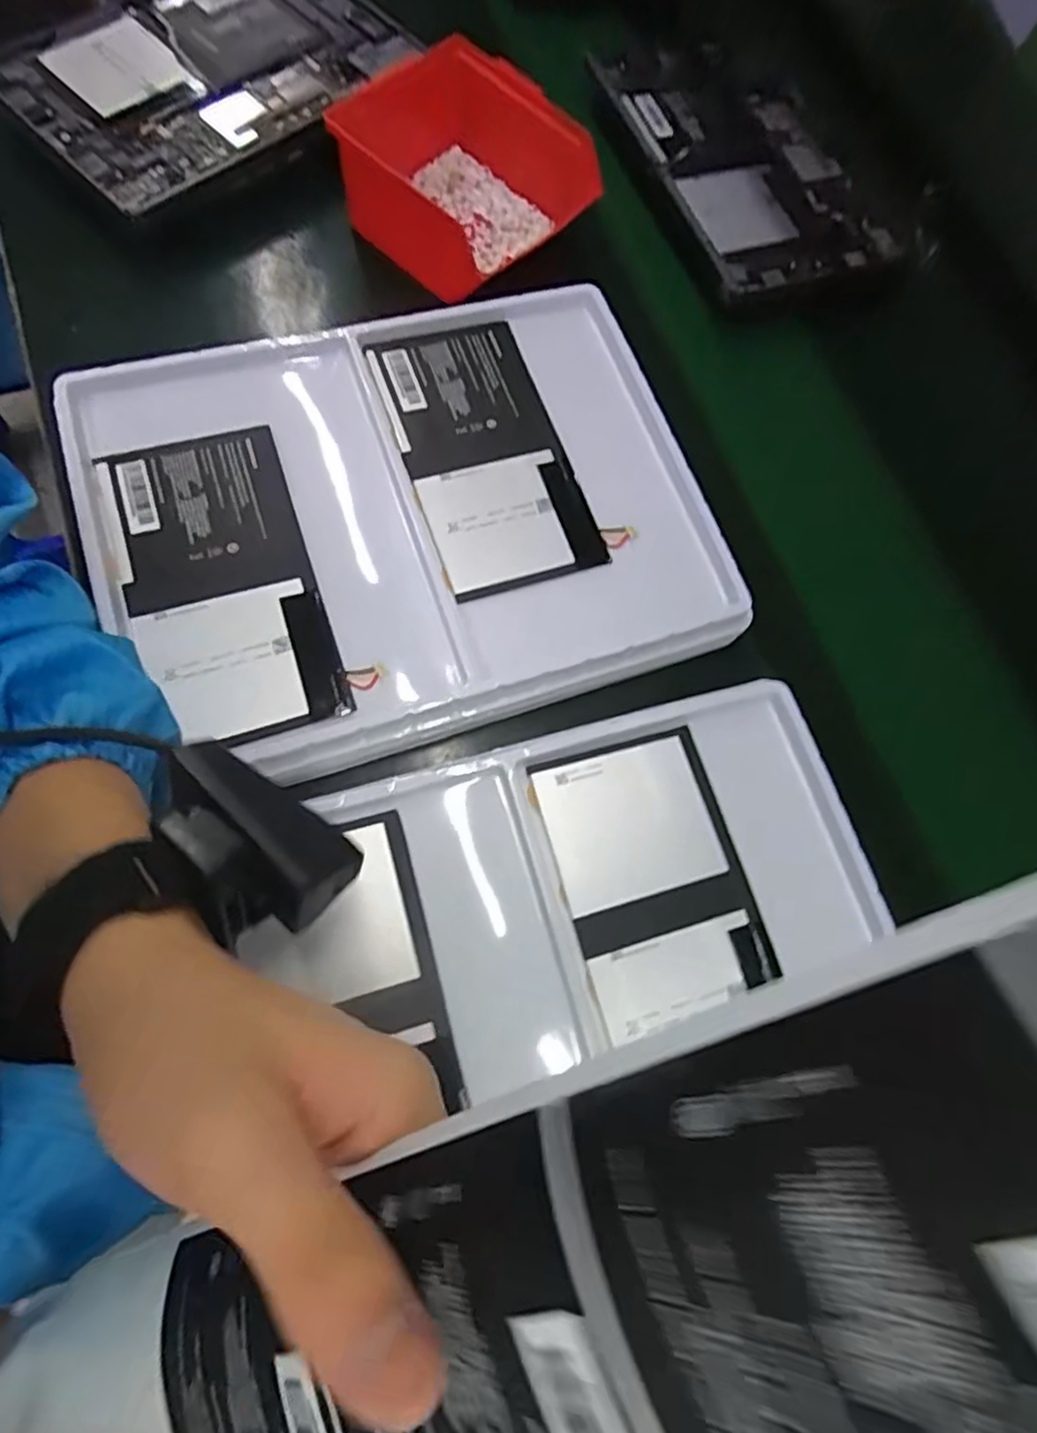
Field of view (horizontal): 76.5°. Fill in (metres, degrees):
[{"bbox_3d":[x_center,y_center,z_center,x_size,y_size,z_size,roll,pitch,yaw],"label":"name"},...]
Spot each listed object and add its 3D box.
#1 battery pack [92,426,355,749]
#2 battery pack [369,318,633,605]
[{"bbox_3d":[-0.152,-0.070,0.335,0.087,0.009,0.172,-19,74,-8],"label":"battery pack"},{"bbox_3d":[-0.017,-0.154,0.379,0.098,0.013,0.169,-19,74,-8],"label":"battery pack"}]

